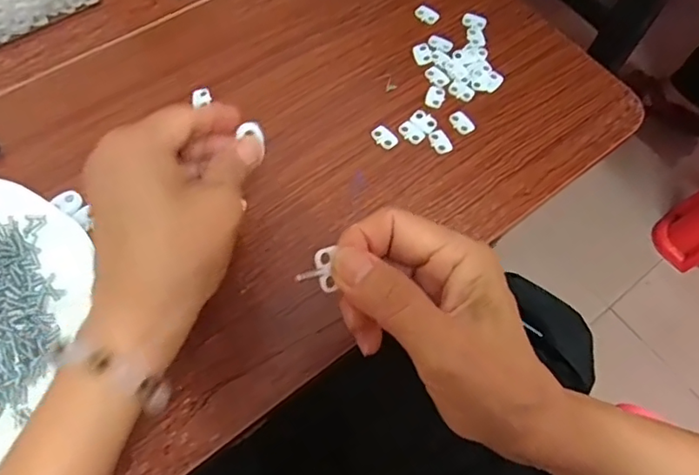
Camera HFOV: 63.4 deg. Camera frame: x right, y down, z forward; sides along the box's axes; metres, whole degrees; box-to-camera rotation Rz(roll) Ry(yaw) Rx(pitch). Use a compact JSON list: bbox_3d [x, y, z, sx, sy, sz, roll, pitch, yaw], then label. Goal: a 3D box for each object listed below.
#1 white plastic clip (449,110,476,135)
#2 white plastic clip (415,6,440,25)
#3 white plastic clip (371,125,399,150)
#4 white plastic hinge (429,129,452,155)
[{"bbox_3d":[0.081,-0.083,0.407,0.012,0.004,0.019,-30,69,-16],"label":"white plastic clip"},{"bbox_3d":[0.062,-0.179,0.456,0.020,0.004,0.012,32,67,12],"label":"white plastic clip"},{"bbox_3d":[0.024,-0.070,0.398,0.019,0.004,0.012,36,68,14],"label":"white plastic clip"},{"bbox_3d":[0.064,-0.068,0.398,0.012,0.004,0.018,-26,68,-14],"label":"white plastic hinge"}]

